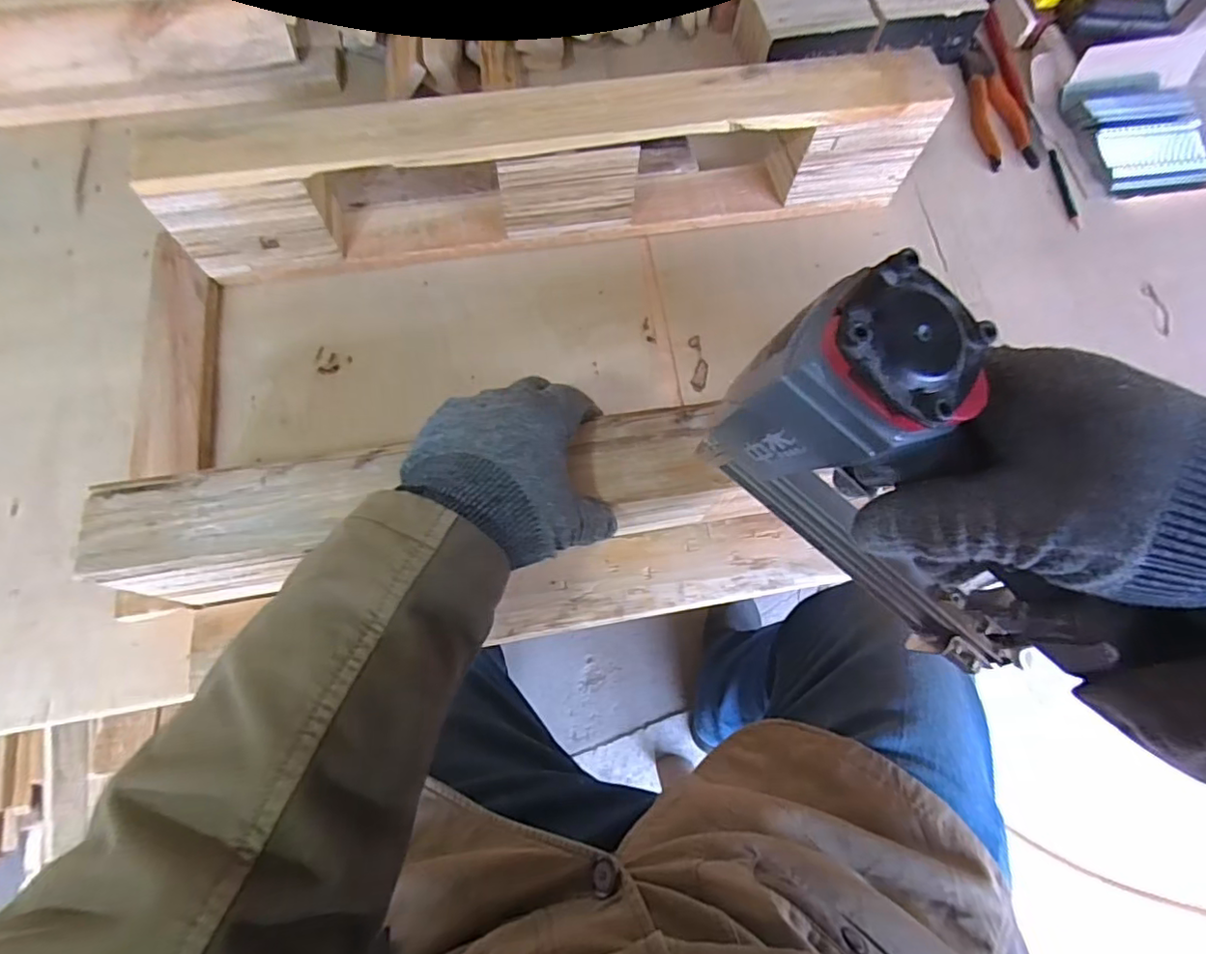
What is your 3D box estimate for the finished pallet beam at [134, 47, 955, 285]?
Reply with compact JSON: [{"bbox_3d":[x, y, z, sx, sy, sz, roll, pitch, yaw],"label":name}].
[{"bbox_3d":[-0.034,-0.276,0.514,0.649,0.120,0.080,-9,71,-5],"label":"finished pallet beam"}]

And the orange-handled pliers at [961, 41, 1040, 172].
[{"bbox_3d":[0.416,-0.403,0.626,0.052,0.020,0.166,-9,71,-5],"label":"orange-handled pliers"}]

